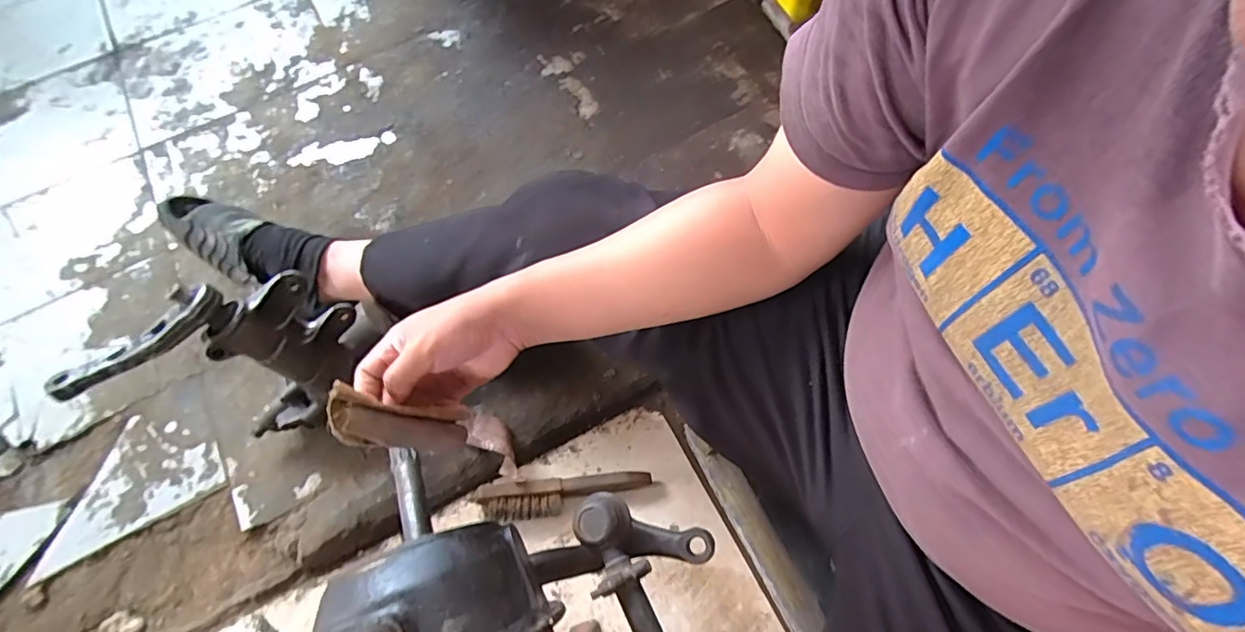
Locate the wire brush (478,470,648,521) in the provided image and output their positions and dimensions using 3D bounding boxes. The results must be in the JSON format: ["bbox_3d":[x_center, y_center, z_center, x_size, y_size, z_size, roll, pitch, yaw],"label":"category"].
[{"bbox_3d":[-0.081,0.250,0.778,0.235,0.027,0.051,-5,66,-2],"label":"wire brush"}]

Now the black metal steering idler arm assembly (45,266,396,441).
[{"bbox_3d":[-0.445,0.047,0.691,0.271,0.228,0.132,-10,65,-3],"label":"black metal steering idler arm assembly"}]

